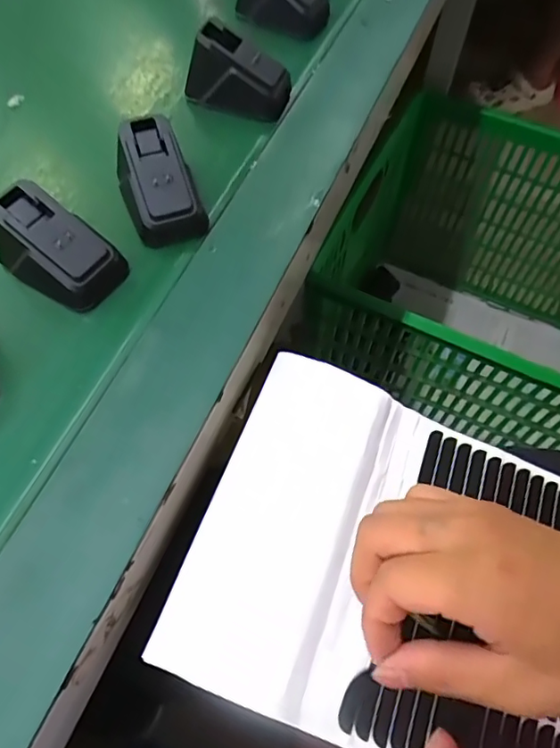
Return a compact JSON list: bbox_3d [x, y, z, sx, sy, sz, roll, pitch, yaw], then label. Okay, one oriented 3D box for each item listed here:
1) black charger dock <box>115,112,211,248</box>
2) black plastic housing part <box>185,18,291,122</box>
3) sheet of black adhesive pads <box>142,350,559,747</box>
[{"bbox_3d":[-0.072,-0.113,0.312,0.040,0.042,0.058,-17,63,-9],"label":"black charger dock"},{"bbox_3d":[-0.029,-0.207,0.366,0.068,0.043,0.030,15,63,8],"label":"black plastic housing part"},{"bbox_3d":[0.102,0.113,0.267,0.286,0.054,0.165,19,63,10],"label":"sheet of black adhesive pads"}]

